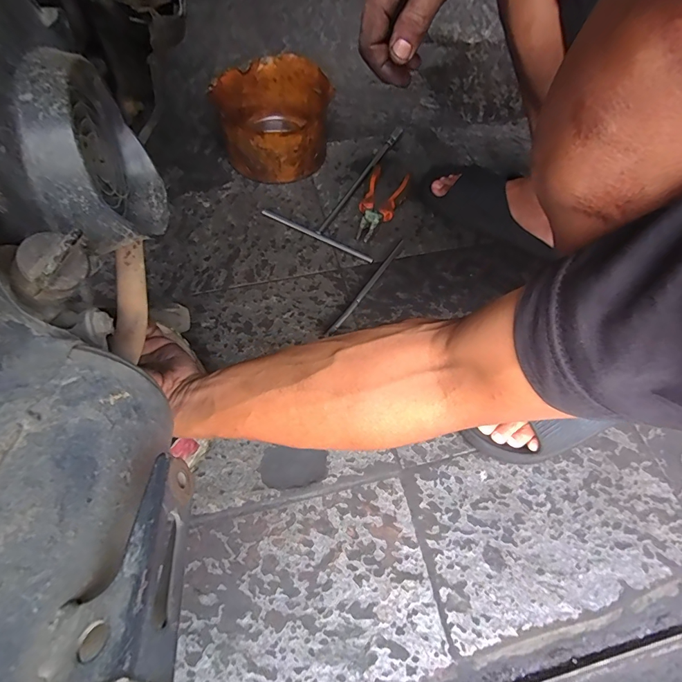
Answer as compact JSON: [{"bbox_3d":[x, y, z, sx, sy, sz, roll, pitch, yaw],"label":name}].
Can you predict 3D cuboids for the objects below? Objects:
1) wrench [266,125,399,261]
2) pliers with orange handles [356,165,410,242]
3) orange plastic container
[{"bbox_3d":[0.029,-0.278,0.666,0.190,0.015,0.293,26,65,12],"label":"wrench"},{"bbox_3d":[0.064,-0.225,0.643,0.060,0.024,0.151,17,63,7],"label":"pliers with orange handles"},{"bbox_3d":[-0.111,-0.376,0.673,0.181,0.114,0.185,1,62,-1],"label":"orange plastic container"}]

